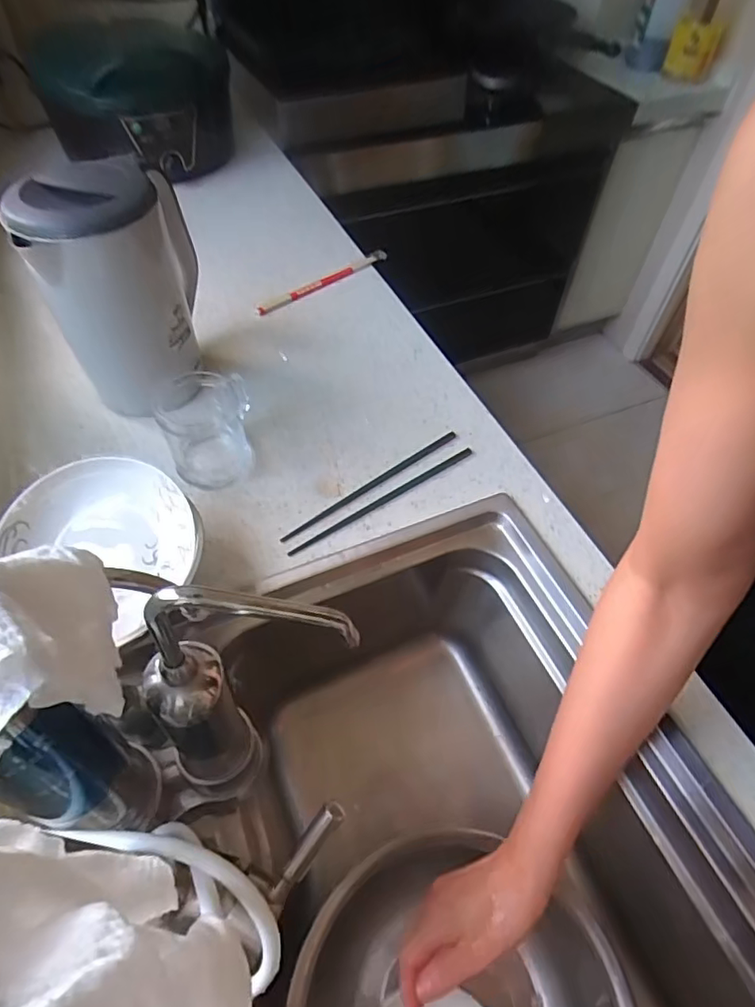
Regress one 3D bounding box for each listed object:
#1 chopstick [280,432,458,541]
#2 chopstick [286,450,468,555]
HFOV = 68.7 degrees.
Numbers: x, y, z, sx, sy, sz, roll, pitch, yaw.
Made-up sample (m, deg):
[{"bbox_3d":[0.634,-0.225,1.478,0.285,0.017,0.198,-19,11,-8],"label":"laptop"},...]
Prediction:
[{"bbox_3d":[-0.002,-0.022,0.603,0.237,0.006,0.012,-32,61,-24],"label":"chopstick"},{"bbox_3d":[0.011,-0.006,0.591,0.239,0.004,0.011,-30,60,-23],"label":"chopstick"}]

